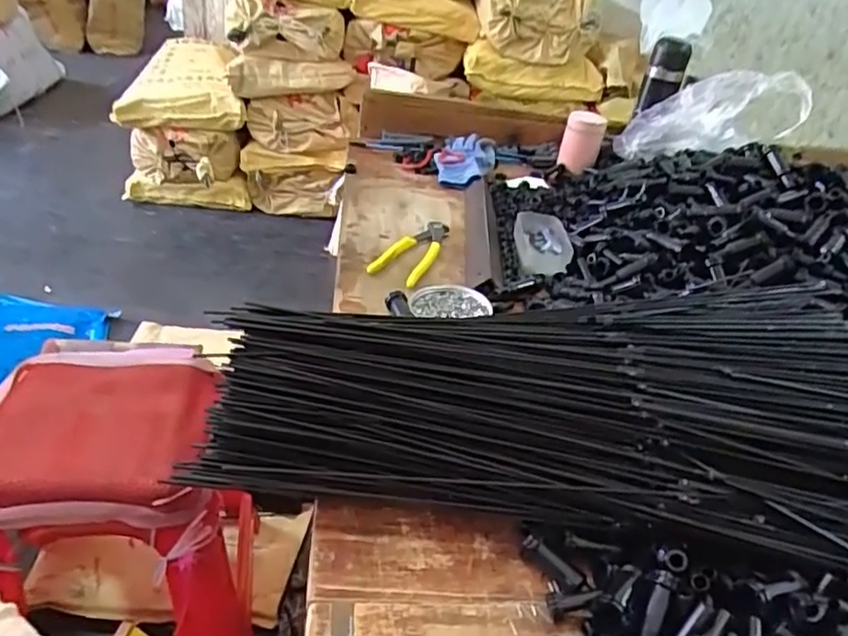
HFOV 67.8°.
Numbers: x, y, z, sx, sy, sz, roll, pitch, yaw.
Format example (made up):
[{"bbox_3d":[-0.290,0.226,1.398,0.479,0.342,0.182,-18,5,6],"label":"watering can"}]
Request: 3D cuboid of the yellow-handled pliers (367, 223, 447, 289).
[{"bbox_3d":[-0.010,-0.090,0.815,0.058,0.012,0.154,21,35,17],"label":"yellow-handled pliers"}]

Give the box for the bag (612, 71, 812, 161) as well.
[{"bbox_3d":[0.433,-0.310,0.987,0.292,0.107,0.068,-10,22,38],"label":"bag"}]

